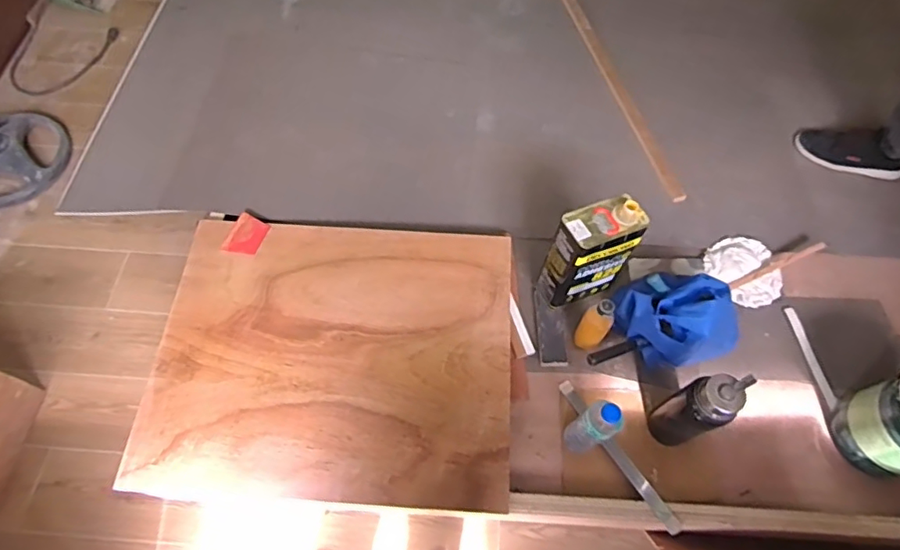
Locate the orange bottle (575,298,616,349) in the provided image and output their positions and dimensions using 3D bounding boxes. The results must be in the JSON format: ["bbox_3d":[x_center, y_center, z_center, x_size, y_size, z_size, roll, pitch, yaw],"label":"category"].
[{"bbox_3d":[0.295,0.099,1.095,0.058,0.162,0.062,0,62,0],"label":"orange bottle"}]

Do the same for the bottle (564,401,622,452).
[{"bbox_3d":[0.258,0.281,0.990,0.055,0.206,0.060,0,63,0],"label":"bottle"}]

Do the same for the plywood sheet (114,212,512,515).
[{"bbox_3d":[-0.238,0.156,1.142,0.730,0.032,0.601,3,63,2],"label":"plywood sheet"}]

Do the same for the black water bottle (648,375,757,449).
[{"bbox_3d":[0.450,0.242,0.980,0.088,0.250,0.083,-19,64,-9],"label":"black water bottle"}]

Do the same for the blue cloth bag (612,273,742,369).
[{"bbox_3d":[0.459,0.080,1.113,0.205,0.164,0.227,-29,66,-14],"label":"blue cloth bag"}]

